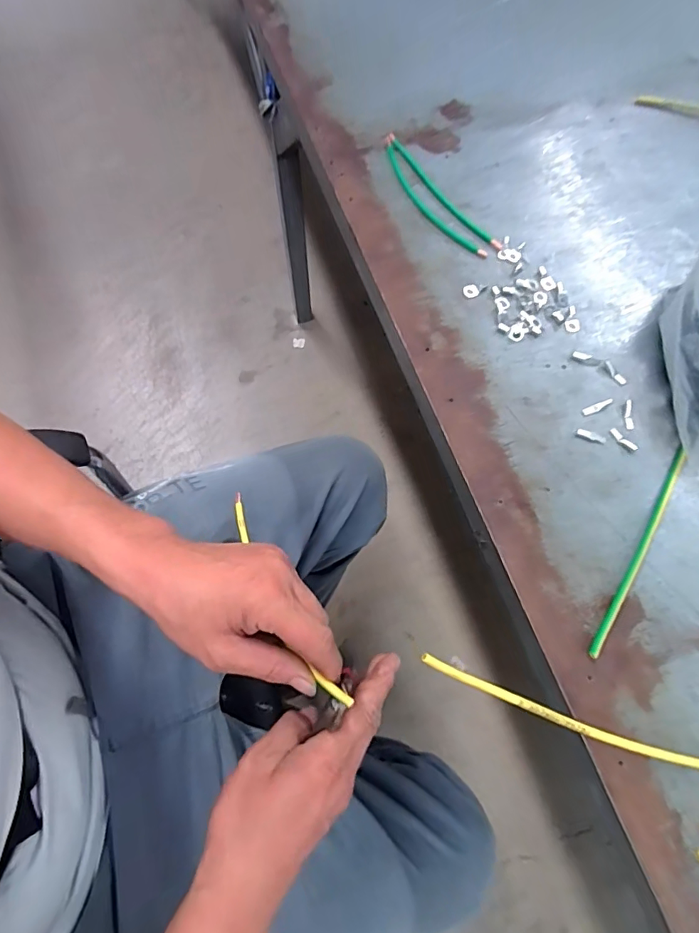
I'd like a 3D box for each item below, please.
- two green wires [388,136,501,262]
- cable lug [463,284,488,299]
[{"bbox_3d":[0.091,-0.300,0.528,0.044,0.009,0.190,-34,74,-14],"label":"two green wires"},{"bbox_3d":[0.130,-0.182,0.490,0.026,0.004,0.015,-15,70,-8],"label":"cable lug"}]

